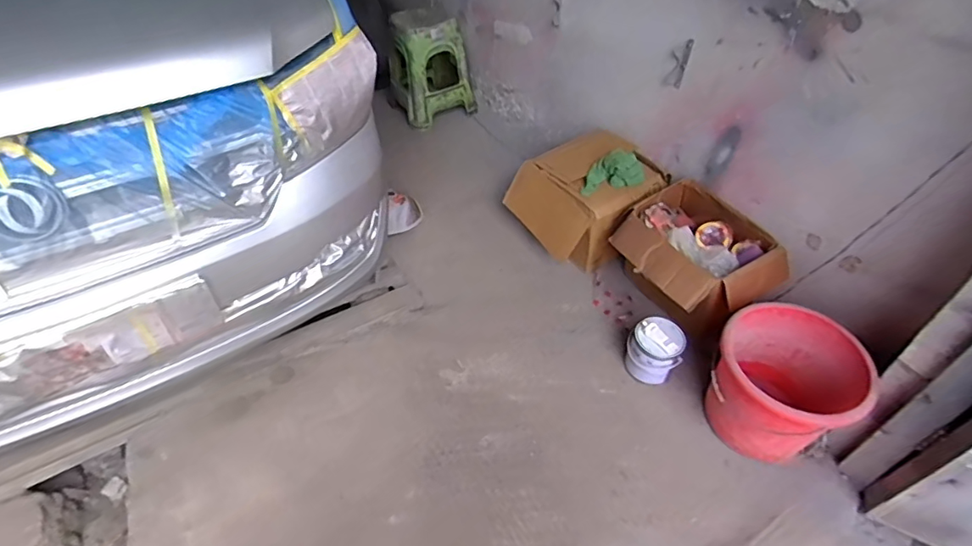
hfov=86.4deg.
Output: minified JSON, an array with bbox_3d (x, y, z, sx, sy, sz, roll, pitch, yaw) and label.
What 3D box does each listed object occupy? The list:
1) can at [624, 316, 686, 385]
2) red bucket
[{"bbox_3d":[0.544,0.252,1.674,0.160,0.180,0.164,1,45,-1],"label":"can"},{"bbox_3d":[0.843,0.335,1.496,0.373,0.364,0.374,1,43,-1],"label":"red bucket"}]

